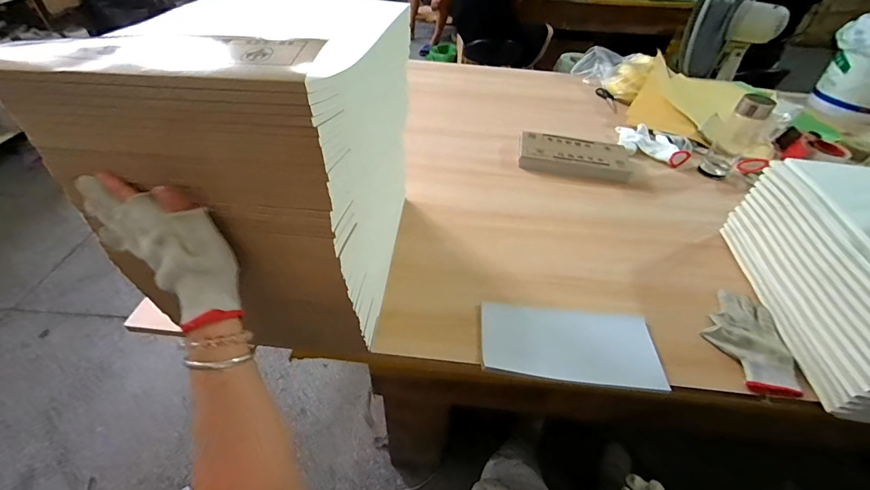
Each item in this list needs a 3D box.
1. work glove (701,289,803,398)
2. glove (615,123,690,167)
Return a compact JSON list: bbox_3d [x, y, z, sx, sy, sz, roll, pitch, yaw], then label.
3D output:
[{"bbox_3d":[0.493,0.147,0.591,0.111,0.016,0.180,11,47,9],"label":"work glove"},{"bbox_3d":[0.593,-0.271,1.018,0.190,0.035,0.147,17,46,13],"label":"glove"}]

